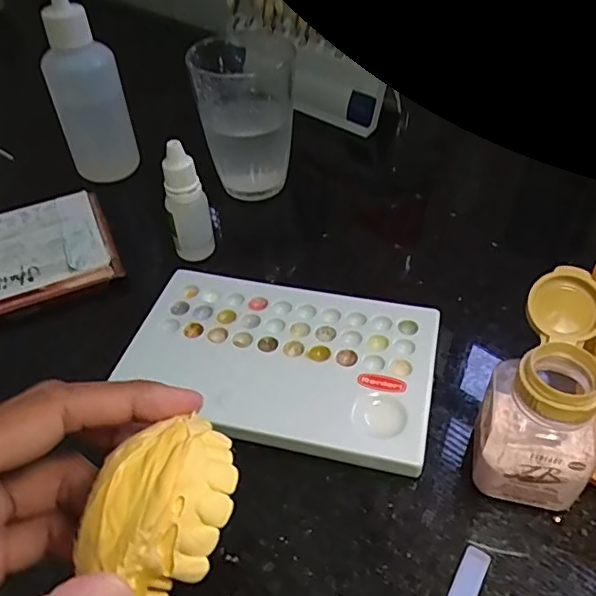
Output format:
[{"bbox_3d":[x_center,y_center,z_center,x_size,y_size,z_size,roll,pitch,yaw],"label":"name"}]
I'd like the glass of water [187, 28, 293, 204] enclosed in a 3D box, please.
[{"bbox_3d":[-0.034,-0.123,0.377,0.064,0.090,0.066,-10,51,-4],"label":"glass of water"}]

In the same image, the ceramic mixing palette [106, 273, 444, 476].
[{"bbox_3d":[-0.009,0.031,0.285,0.152,0.009,0.093,10,47,12],"label":"ceramic mixing palette"}]

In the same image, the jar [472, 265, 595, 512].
[{"bbox_3d":[0.103,0.040,0.228,0.048,0.065,0.074,24,56,22],"label":"jar"}]

